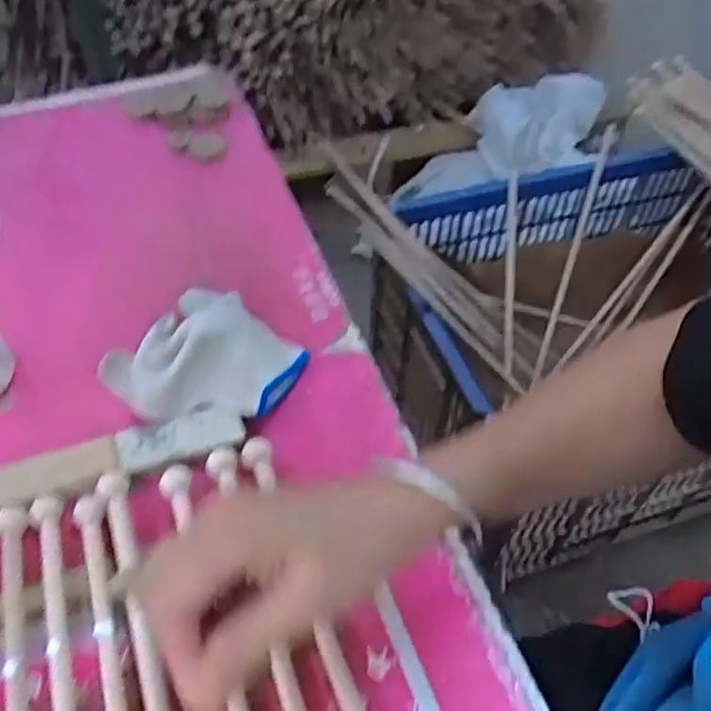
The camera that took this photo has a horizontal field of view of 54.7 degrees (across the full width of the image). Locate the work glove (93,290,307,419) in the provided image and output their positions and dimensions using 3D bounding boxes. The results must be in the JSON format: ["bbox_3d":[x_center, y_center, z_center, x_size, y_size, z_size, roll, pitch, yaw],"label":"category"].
[{"bbox_3d":[-0.108,0.000,0.482,0.116,0.030,0.107,30,56,22],"label":"work glove"}]

